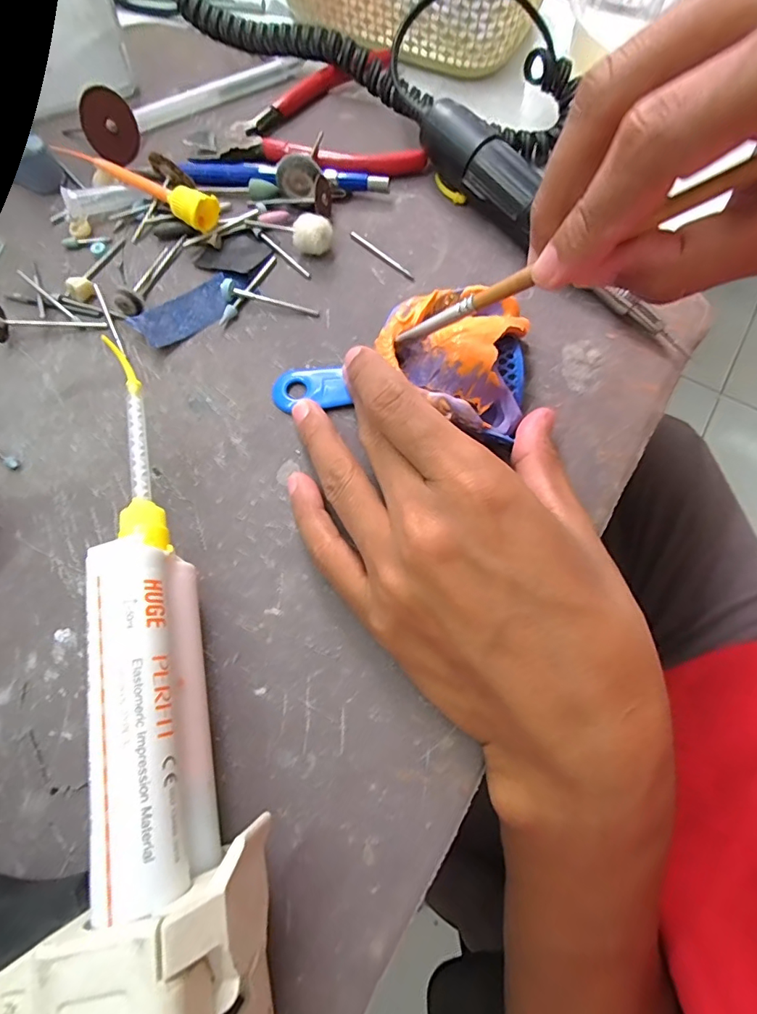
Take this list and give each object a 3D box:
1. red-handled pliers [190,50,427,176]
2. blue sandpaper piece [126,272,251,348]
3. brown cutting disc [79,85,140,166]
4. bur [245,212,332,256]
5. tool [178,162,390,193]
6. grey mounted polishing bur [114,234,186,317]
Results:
[{"bbox_3d":[-0.041,-0.209,0.264,0.116,0.017,0.081,-14,72,-6],"label":"red-handled pliers"},{"bbox_3d":[-0.086,-0.095,0.231,0.057,0.006,0.022,-34,75,-12],"label":"blue sandpaper piece"},{"bbox_3d":[-0.139,-0.198,0.253,0.004,0.028,0.032,22,111,43],"label":"brown cutting disc"},{"bbox_3d":[-0.045,-0.136,0.240,0.045,0.016,0.013,13,71,3],"label":"bur"},{"bbox_3d":[-0.050,-0.173,0.255,0.110,0.011,0.015,4,71,0],"label":"tool"},{"bbox_3d":[-0.109,-0.114,0.233,0.008,0.012,0.054,16,71,4],"label":"grey mounted polishing bur"}]

